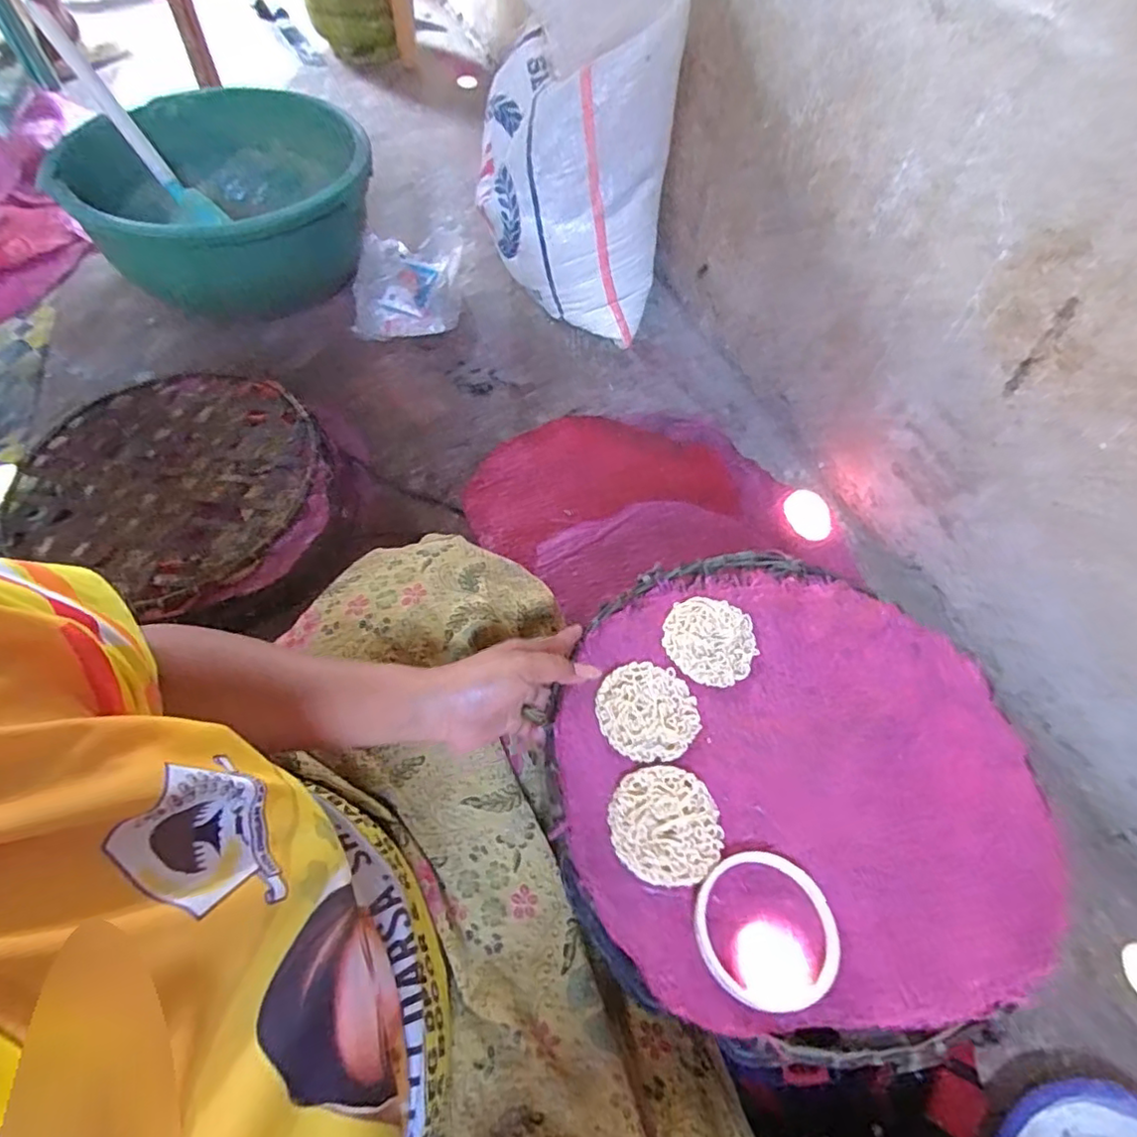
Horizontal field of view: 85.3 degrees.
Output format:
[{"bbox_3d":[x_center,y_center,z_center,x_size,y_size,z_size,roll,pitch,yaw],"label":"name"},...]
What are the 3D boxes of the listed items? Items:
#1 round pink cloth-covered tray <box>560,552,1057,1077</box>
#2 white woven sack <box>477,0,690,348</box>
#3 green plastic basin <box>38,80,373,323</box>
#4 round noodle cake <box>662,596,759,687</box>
[{"bbox_3d":[0.163,0.142,0.455,0.337,0.022,0.341,1,58,-2],"label":"round pink cloth-covered tray"},{"bbox_3d":[0.007,-0.616,0.921,0.281,0.458,0.246,2,58,-1],"label":"white woven sack"},{"bbox_3d":[-0.547,-0.576,1.005,0.427,0.215,0.427,1,58,-2],"label":"green plastic basin"},{"bbox_3d":[0.117,0.057,0.506,0.074,0.011,0.075,1,58,-2],"label":"round noodle cake"}]

